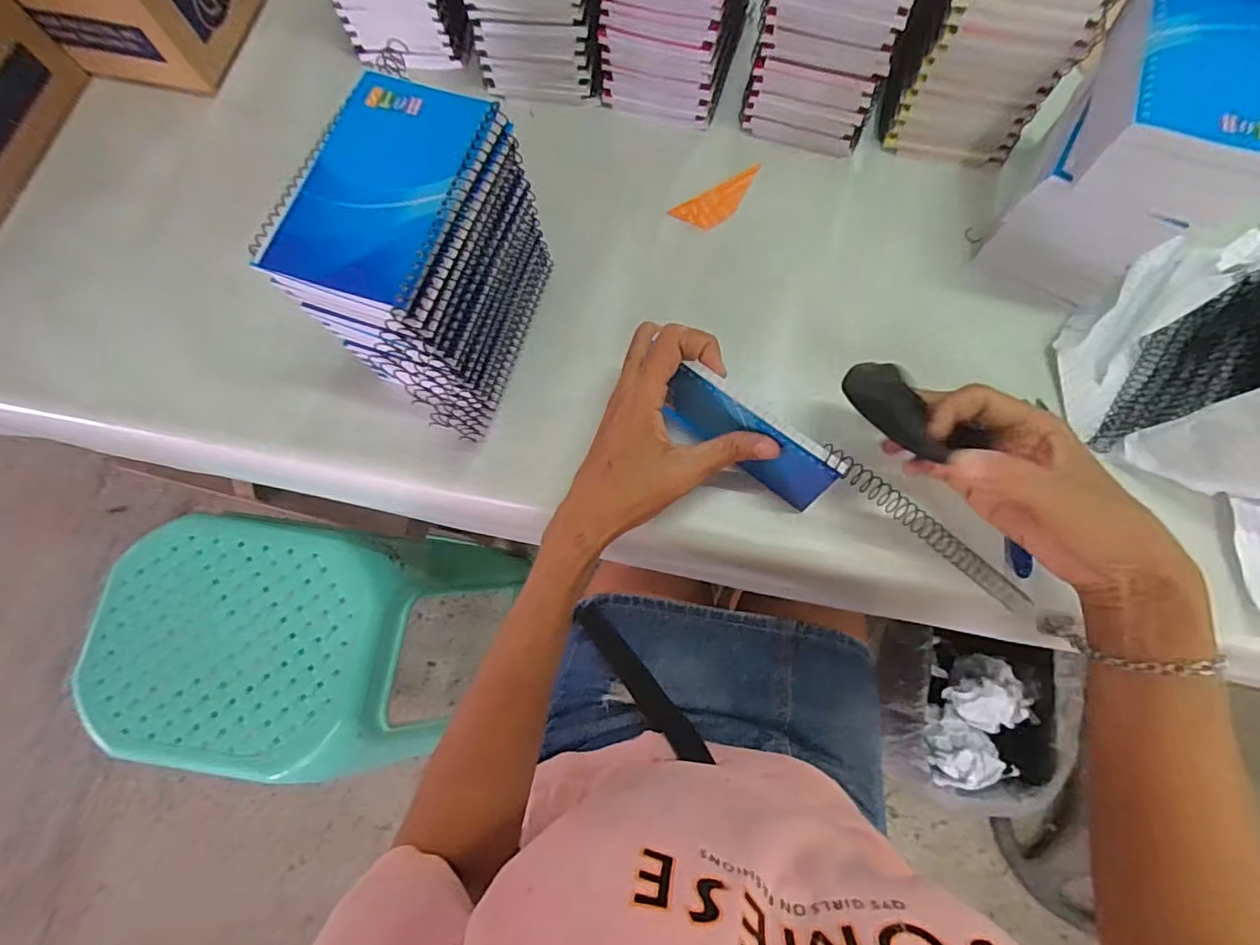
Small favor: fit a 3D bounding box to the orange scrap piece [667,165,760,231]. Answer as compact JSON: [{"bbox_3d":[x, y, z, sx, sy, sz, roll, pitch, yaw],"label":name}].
[{"bbox_3d":[0.075,-0.220,0.451,0.081,0.004,0.030,-33,76,-7],"label":"orange scrap piece"}]

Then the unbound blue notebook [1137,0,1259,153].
[{"bbox_3d":[0.311,-0.219,0.288,0.079,0.008,0.118,17,76,6],"label":"unbound blue notebook"}]

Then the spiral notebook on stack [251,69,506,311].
[{"bbox_3d":[-0.128,-0.150,0.288,0.084,0.010,0.127,20,76,7],"label":"spiral notebook on stack"}]

